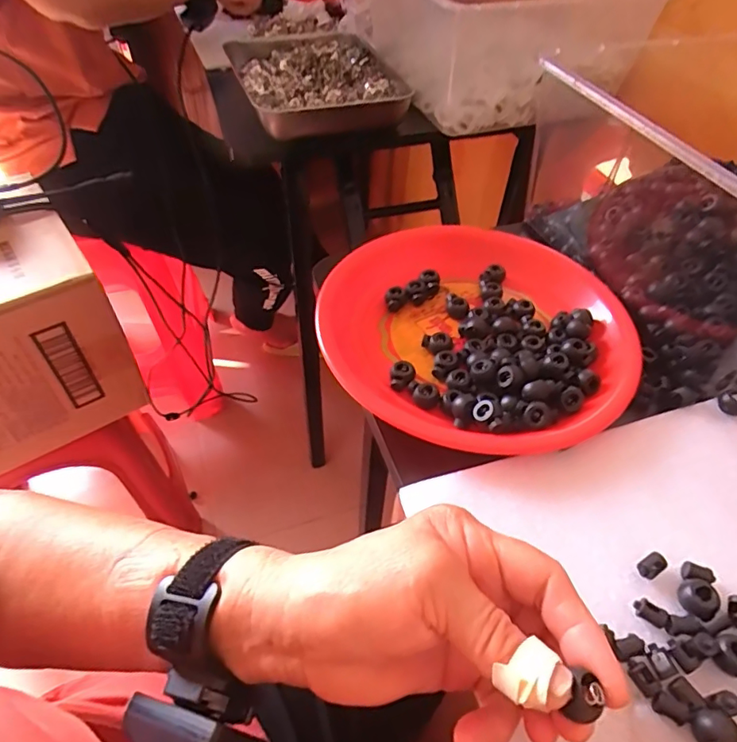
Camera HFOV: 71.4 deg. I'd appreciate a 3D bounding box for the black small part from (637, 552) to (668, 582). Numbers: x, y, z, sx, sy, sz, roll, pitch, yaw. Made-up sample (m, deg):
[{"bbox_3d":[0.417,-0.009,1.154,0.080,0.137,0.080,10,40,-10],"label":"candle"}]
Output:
[{"bbox_3d":[0.150,0.104,0.272,0.015,0.008,0.010,-24,55,-21],"label":"black small part"}]

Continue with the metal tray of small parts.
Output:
[{"bbox_3d":[-0.075,-0.394,0.692,0.196,0.041,0.264,-13,51,-13],"label":"metal tray of small parts"}]

